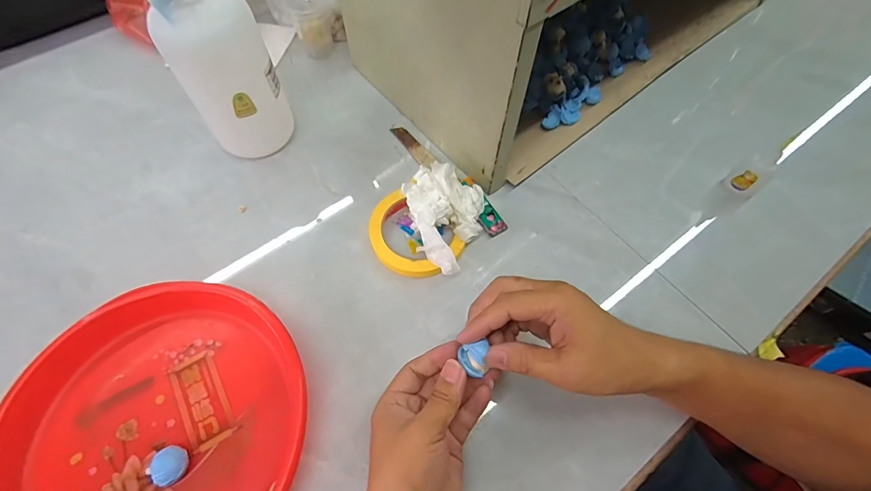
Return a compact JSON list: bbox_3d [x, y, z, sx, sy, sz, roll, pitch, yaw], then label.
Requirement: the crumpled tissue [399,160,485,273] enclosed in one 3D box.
[{"bbox_3d":[0.004,-0.032,0.447,0.089,0.049,0.107,20,64,11],"label":"crumpled tissue"}]

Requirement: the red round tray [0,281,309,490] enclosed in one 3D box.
[{"bbox_3d":[-0.237,0.158,0.356,0.253,0.036,0.244,0,62,0],"label":"red round tray"}]

